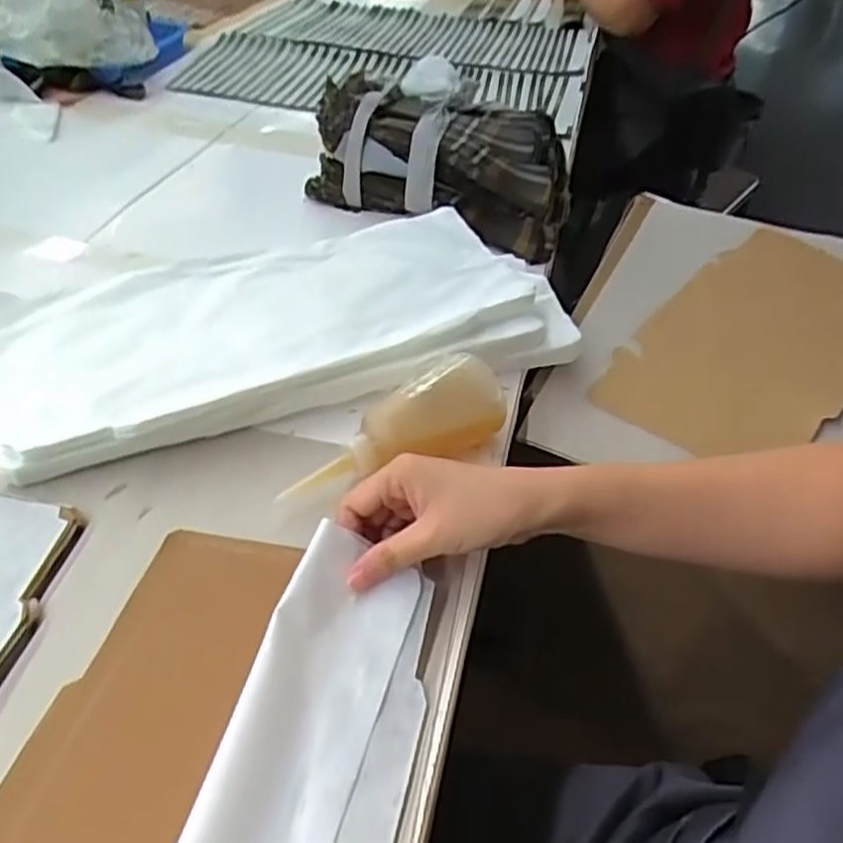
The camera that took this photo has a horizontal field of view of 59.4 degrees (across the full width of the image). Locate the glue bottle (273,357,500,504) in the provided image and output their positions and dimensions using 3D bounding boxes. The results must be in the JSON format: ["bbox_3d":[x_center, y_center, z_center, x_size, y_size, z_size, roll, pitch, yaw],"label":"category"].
[{"bbox_3d":[-0.016,0.011,0.519,0.166,0.065,0.053,-27,51,-30],"label":"glue bottle"}]

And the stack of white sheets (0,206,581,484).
[{"bbox_3d":[-0.109,-0.084,0.617,0.454,0.059,0.200,-14,46,-19],"label":"stack of white sheets"}]

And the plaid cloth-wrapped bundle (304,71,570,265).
[{"bbox_3d":[0.022,-0.286,0.802,0.284,0.091,0.163,15,44,11],"label":"plaid cloth-wrapped bundle"}]

